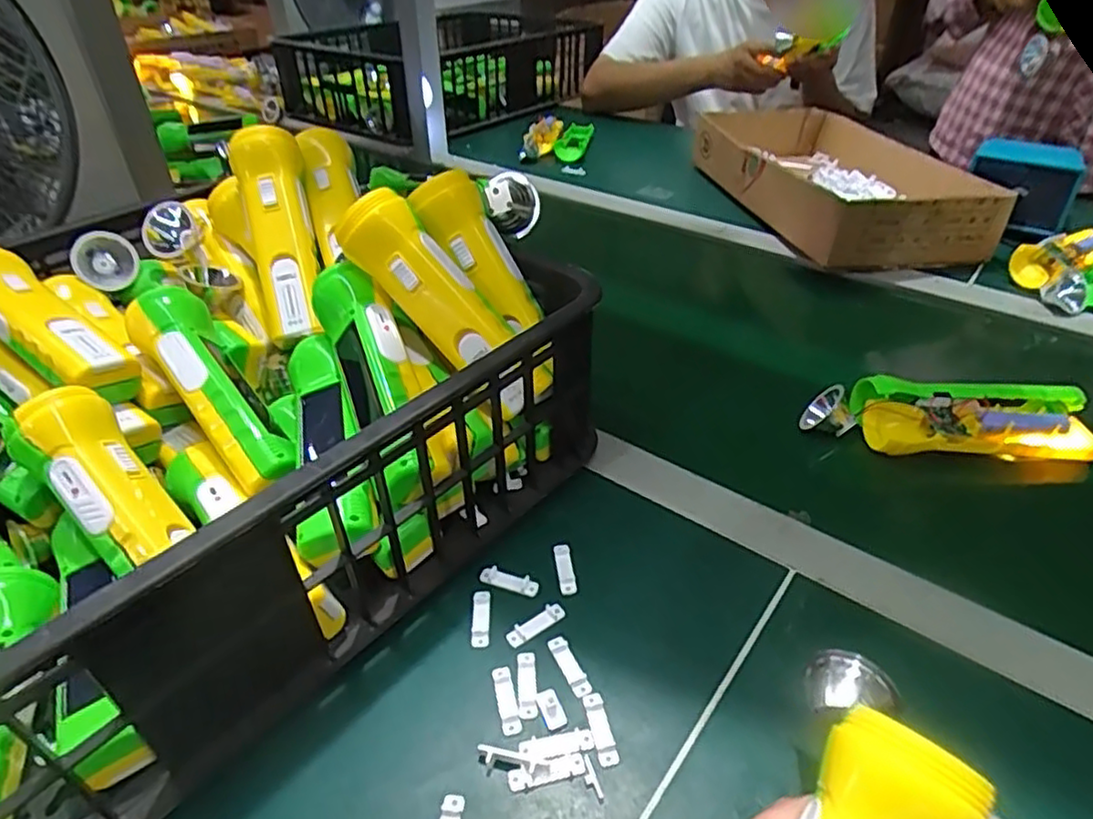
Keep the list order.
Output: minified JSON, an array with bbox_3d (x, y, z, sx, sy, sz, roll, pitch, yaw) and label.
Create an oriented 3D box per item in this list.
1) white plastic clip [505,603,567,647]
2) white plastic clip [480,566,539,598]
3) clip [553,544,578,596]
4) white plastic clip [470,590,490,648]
[{"bbox_3d":[-0.006,0.124,0.390,0.037,0.004,0.011,-24,43,-27],"label":"white plastic clip"},{"bbox_3d":[-0.023,0.106,0.414,0.036,0.007,0.010,12,39,15],"label":"white plastic clip"},{"bbox_3d":[0.012,0.099,0.420,0.011,0.005,0.035,-5,38,-6],"label":"clip"},{"bbox_3d":[-0.039,0.122,0.395,0.010,0.005,0.036,-2,38,-2],"label":"white plastic clip"}]

